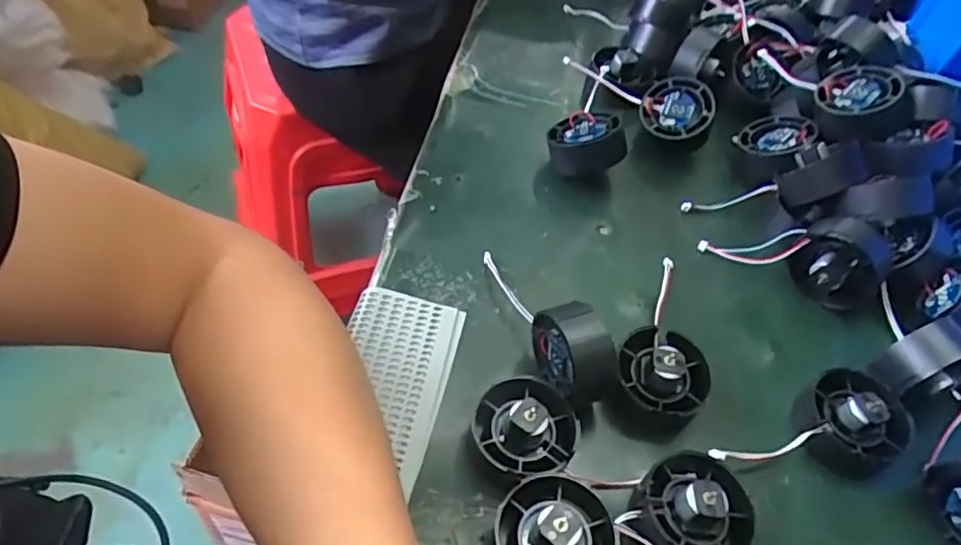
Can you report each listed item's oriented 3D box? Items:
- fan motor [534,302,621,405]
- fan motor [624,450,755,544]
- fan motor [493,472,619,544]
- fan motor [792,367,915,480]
[{"bbox_3d":[0.050,0.046,0.338,0.033,0.056,0.045,-7,53,-11],"label":"fan motor"},{"bbox_3d":[0.103,0.112,0.302,0.052,0.031,0.052,3,52,-4],"label":"fan motor"},{"bbox_3d":[0.034,0.117,0.281,0.052,0.032,0.054,3,52,-4],"label":"fan motor"},{"bbox_3d":[0.203,0.081,0.344,0.057,0.034,0.054,3,52,-4],"label":"fan motor"}]

